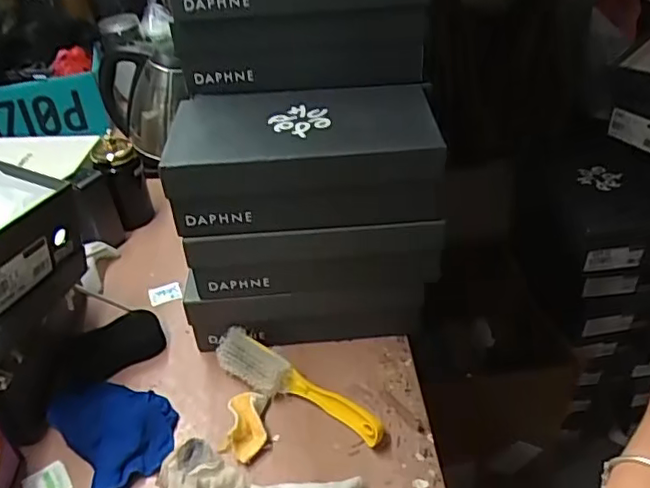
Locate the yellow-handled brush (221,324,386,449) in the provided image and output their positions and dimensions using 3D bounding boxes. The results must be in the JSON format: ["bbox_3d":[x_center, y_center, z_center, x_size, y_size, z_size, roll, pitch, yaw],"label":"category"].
[{"bbox_3d":[-0.042,0.161,0.707,0.213,0.043,0.051,20,44,27],"label":"yellow-handled brush"}]

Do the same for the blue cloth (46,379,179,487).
[{"bbox_3d":[-0.233,0.209,0.679,0.114,0.032,0.161,-28,44,-28],"label":"blue cloth"}]

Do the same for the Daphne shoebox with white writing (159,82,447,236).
[{"bbox_3d":[-0.021,-0.104,0.689,0.288,0.097,0.167,-3,38,0],"label":"Daphne shoebox with white writing"}]

